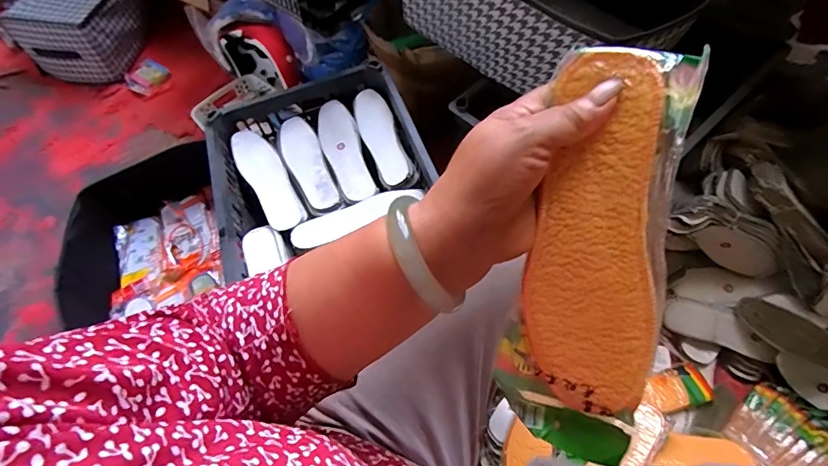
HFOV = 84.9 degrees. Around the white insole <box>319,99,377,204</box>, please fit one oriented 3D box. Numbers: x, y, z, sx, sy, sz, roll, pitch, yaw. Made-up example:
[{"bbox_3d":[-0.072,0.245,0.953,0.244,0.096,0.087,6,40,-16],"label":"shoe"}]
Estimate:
[{"bbox_3d":[-0.128,-0.151,0.828,0.067,0.019,0.204,-19,72,-9],"label":"white insole"}]

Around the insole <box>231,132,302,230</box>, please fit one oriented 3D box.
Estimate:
[{"bbox_3d":[-0.265,-0.101,0.814,0.068,0.024,0.203,-29,80,-15],"label":"insole"}]

